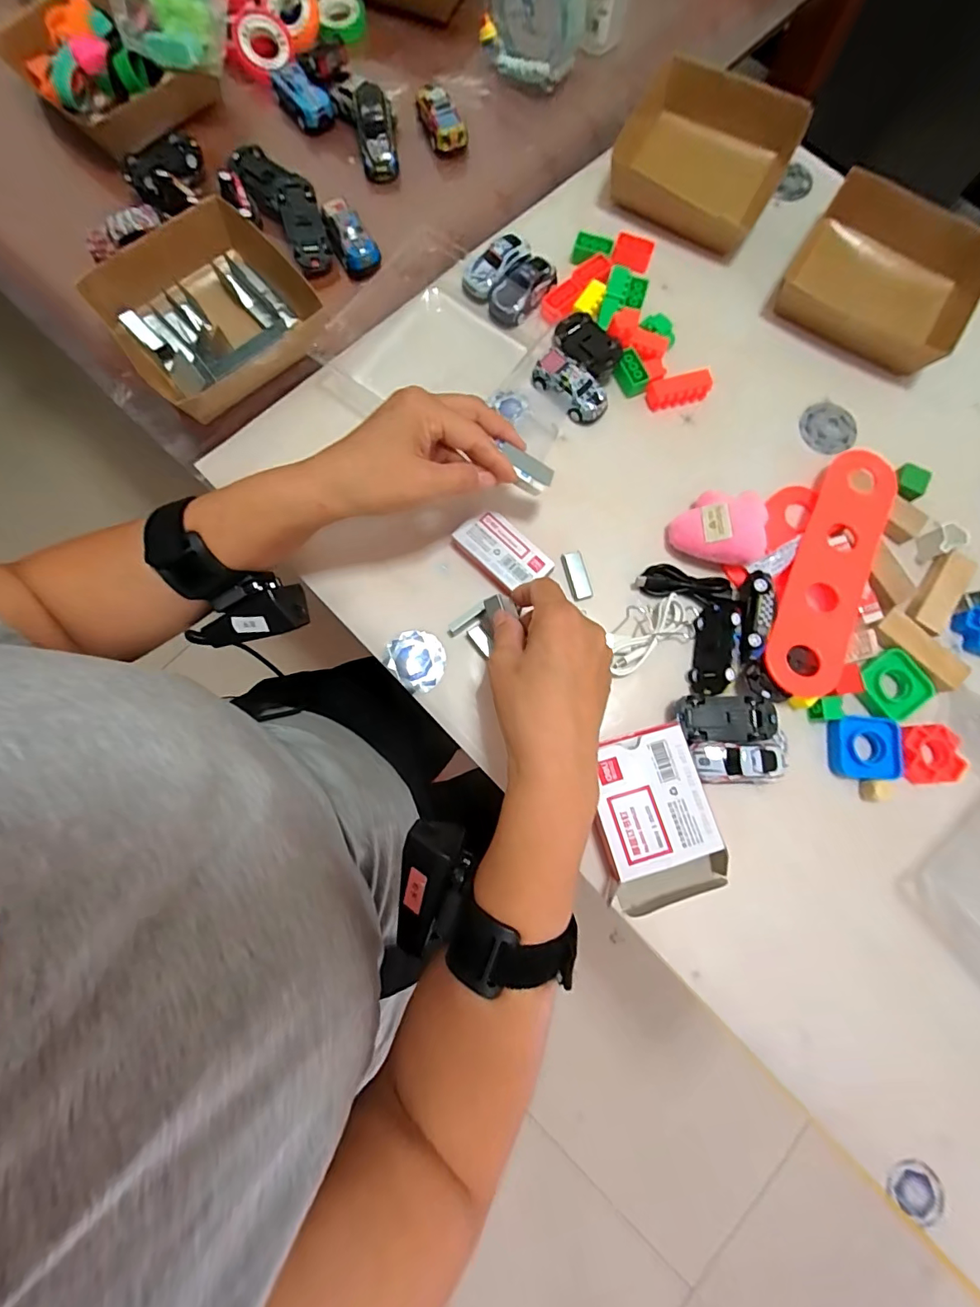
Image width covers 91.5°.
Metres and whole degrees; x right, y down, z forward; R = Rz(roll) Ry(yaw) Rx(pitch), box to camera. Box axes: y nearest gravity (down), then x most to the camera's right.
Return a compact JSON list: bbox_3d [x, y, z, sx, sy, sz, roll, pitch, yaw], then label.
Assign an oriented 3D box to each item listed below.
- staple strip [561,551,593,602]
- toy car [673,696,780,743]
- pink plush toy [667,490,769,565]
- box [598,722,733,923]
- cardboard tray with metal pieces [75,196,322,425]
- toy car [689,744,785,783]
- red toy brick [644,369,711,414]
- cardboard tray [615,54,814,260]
[{"bbox_3d":[0.065,-0.057,0.354,0.016,0.007,0.037,-13,79,-4],"label":"staple strip"},{"bbox_3d":[0.159,0.045,0.328,0.066,0.018,0.030,-1,79,-1],"label":"toy car"},{"bbox_3d":[0.166,-0.094,0.348,0.062,0.027,0.054,10,79,1],"label":"pink plush toy"},{"bbox_3d":[0.105,0.108,0.313,0.073,0.029,0.111,-14,80,-4],"label":"box"},{"bbox_3d":[-0.211,-0.258,0.369,0.137,0.045,0.141,-41,82,-8],"label":"cardboard tray with metal pieces"},{"bbox_3d":[0.166,0.074,0.324,0.060,0.022,0.026,-1,79,-1],"label":"toy car"},{"bbox_3d":[0.151,-0.209,0.378,0.050,0.016,0.018,-14,80,-4],"label":"red toy brick"},{"bbox_3d":[0.180,-0.421,0.401,0.129,0.040,0.129,27,80,4],"label":"cardboard tray"}]

